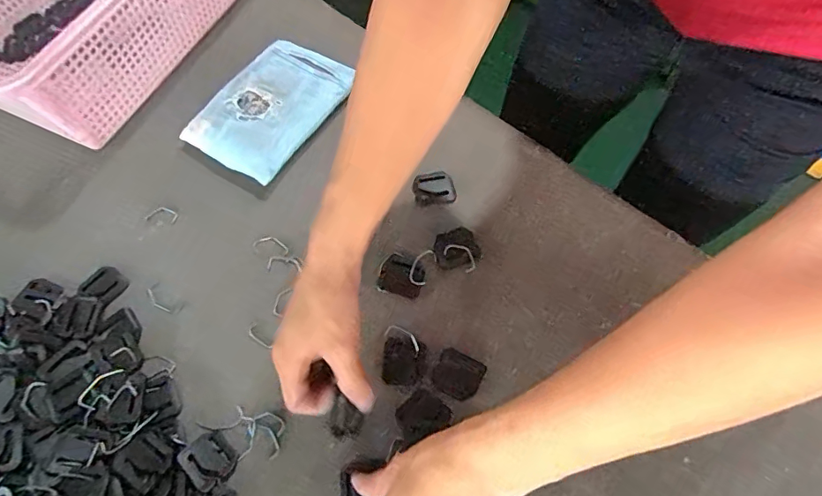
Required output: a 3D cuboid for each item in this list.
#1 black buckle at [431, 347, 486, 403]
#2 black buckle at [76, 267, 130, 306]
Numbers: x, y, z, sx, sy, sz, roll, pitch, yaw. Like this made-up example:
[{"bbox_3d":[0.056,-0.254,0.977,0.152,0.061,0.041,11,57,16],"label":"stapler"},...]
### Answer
[{"bbox_3d":[0.037,0.102,0.397,0.038,0.004,0.036,27,68,15],"label":"black buckle"},{"bbox_3d":[-0.279,0.034,0.446,0.037,0.006,0.033,25,67,14],"label":"black buckle"}]

